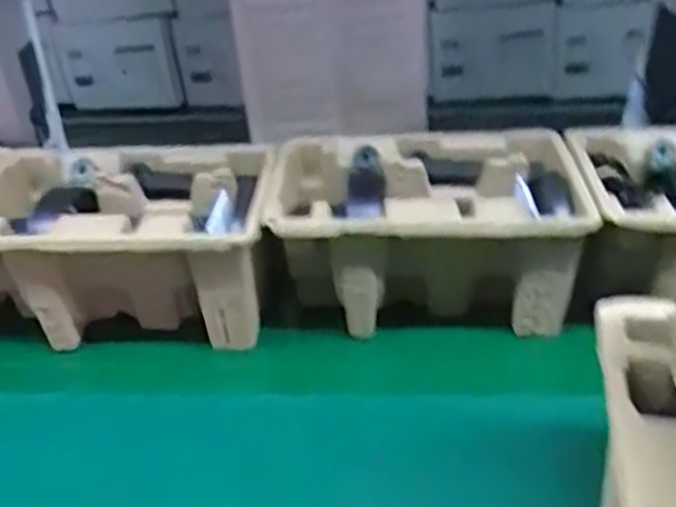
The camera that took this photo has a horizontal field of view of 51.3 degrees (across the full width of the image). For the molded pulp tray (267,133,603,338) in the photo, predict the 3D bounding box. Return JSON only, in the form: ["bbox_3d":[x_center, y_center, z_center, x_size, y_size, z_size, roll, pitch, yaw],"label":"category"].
[{"bbox_3d":[0.067,-0.017,0.547,0.223,0.104,0.147,0,34,5],"label":"molded pulp tray"}]

